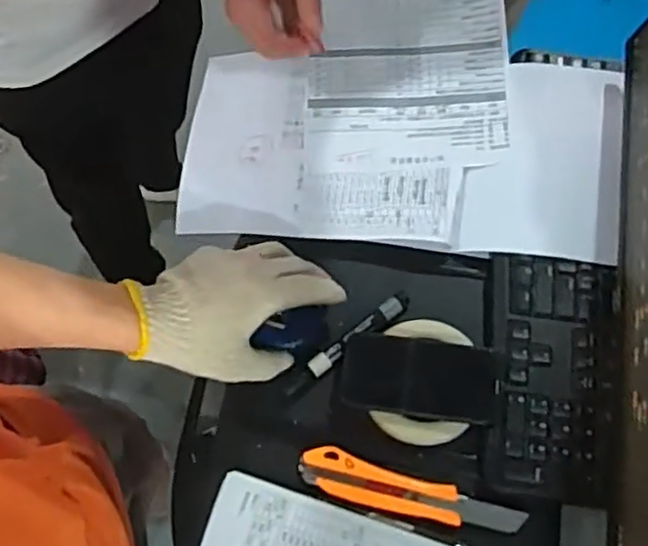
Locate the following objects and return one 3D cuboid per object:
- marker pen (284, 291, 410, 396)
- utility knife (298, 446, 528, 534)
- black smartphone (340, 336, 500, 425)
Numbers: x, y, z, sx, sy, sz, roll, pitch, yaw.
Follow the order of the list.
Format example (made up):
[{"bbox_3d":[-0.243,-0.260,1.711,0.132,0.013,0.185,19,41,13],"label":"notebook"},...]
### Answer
[{"bbox_3d":[0.022,0.060,0.625,0.137,0.018,0.017,-35,73,-13],"label":"marker pen"},{"bbox_3d":[0.069,0.184,0.578,0.181,0.010,0.037,16,69,6],"label":"utility knife"},{"bbox_3d":[0.082,0.090,0.602,0.130,0.009,0.066,7,68,6],"label":"black smartphone"}]

